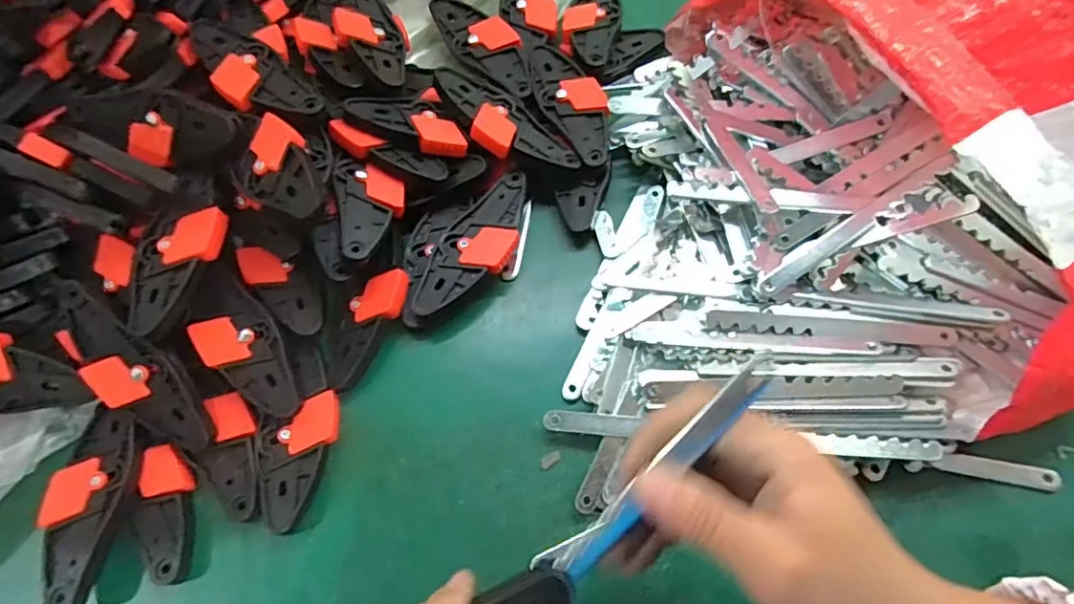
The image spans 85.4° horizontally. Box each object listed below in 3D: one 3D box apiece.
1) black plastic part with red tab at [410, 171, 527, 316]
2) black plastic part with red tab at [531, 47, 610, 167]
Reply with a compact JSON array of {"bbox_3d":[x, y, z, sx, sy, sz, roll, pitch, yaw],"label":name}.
[{"bbox_3d":[-0.042,-0.040,0.407,0.046,0.013,0.120,27,70,14],"label":"black plastic part with red tab"},{"bbox_3d":[0.027,-0.152,0.439,0.043,0.016,0.118,-22,67,-6],"label":"black plastic part with red tab"}]

